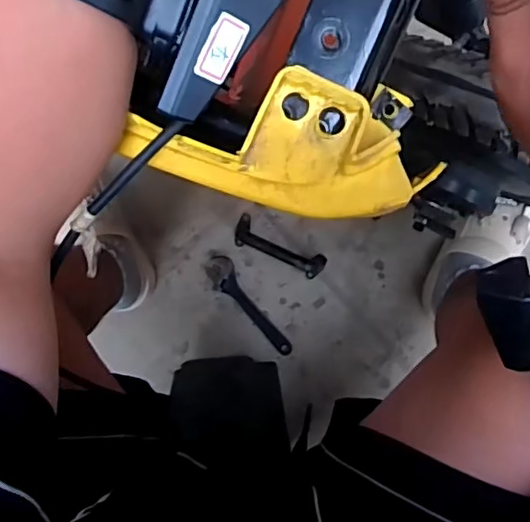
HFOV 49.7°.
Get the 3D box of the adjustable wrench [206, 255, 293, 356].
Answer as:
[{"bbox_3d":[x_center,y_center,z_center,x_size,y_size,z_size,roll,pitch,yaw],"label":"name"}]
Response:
[{"bbox_3d":[-0.029,0.077,0.923,0.046,0.016,0.194,-34,96,8],"label":"adjustable wrench"}]

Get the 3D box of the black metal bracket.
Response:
[{"bbox_3d":[0.020,-0.014,0.888,0.152,0.070,0.050,27,100,-1],"label":"black metal bracket"}]

